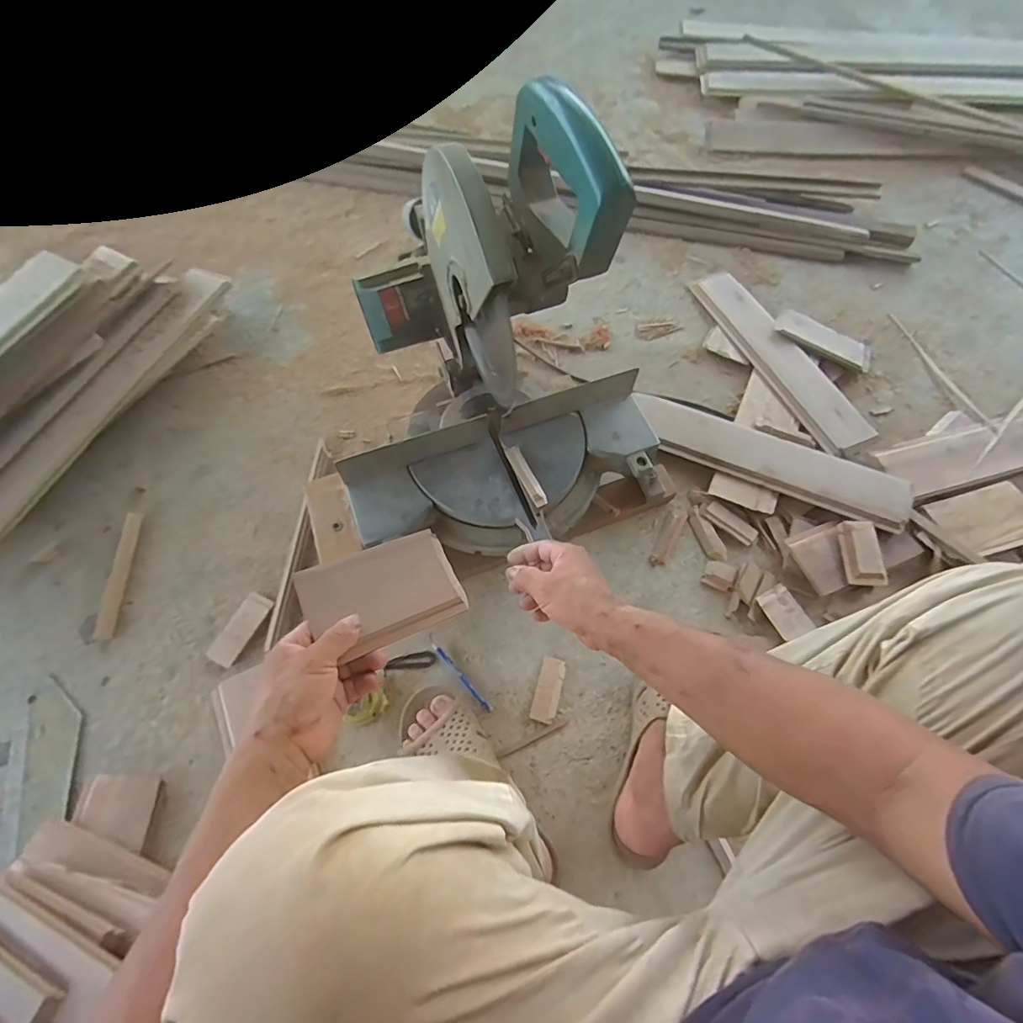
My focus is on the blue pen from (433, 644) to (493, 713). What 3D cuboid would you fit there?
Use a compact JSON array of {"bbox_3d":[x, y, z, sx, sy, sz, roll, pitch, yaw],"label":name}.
[{"bbox_3d":[-0.069,0.230,0.690,0.009,0.007,0.120,-40,73,-17],"label":"blue pen"}]

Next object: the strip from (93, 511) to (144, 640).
[{"bbox_3d":[-0.583,0.091,0.739,0.025,0.008,0.191,-4,66,-2],"label":"strip"}]

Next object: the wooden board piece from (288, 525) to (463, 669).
[{"bbox_3d":[-0.125,0.080,0.495,0.147,0.009,0.096,-20,76,-28],"label":"wooden board piece"}]

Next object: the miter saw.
[{"bbox_3d":[-0.031,-0.204,0.584,0.427,0.414,0.363,-19,68,-9],"label":"miter saw"}]

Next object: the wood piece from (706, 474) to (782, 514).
[{"bbox_3d":[0.371,-0.027,0.793,0.101,0.010,0.039,20,84,15],"label":"wood piece"}]

